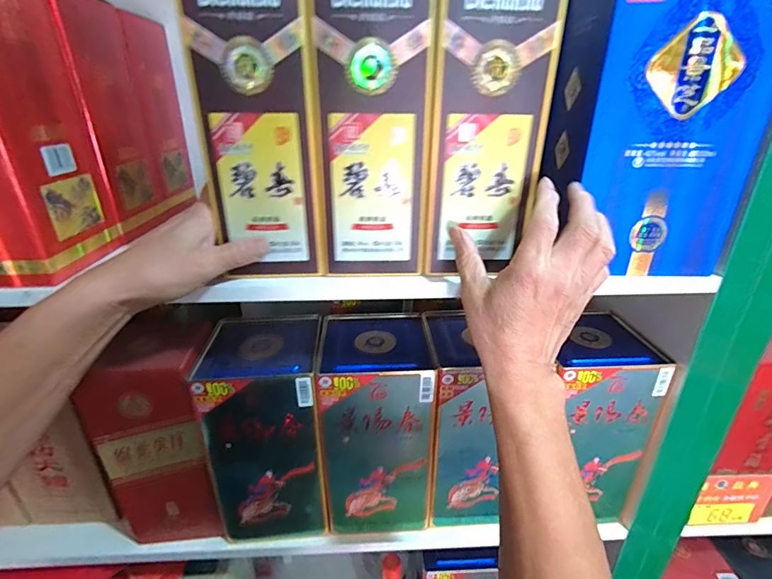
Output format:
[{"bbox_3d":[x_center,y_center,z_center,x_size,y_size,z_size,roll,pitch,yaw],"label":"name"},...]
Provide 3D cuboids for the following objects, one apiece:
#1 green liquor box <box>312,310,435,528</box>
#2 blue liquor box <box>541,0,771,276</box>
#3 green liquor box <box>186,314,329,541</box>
[{"bbox_3d":[-0.015,0.188,0.565,0.139,0.260,0.134,-2,24,-4],"label":"green liquor box"},{"bbox_3d":[0.260,-0.157,0.393,0.177,0.261,0.086,1,24,3],"label":"blue liquor box"},{"bbox_3d":[-0.156,0.188,0.557,0.135,0.264,0.145,-3,24,-6],"label":"green liquor box"}]

